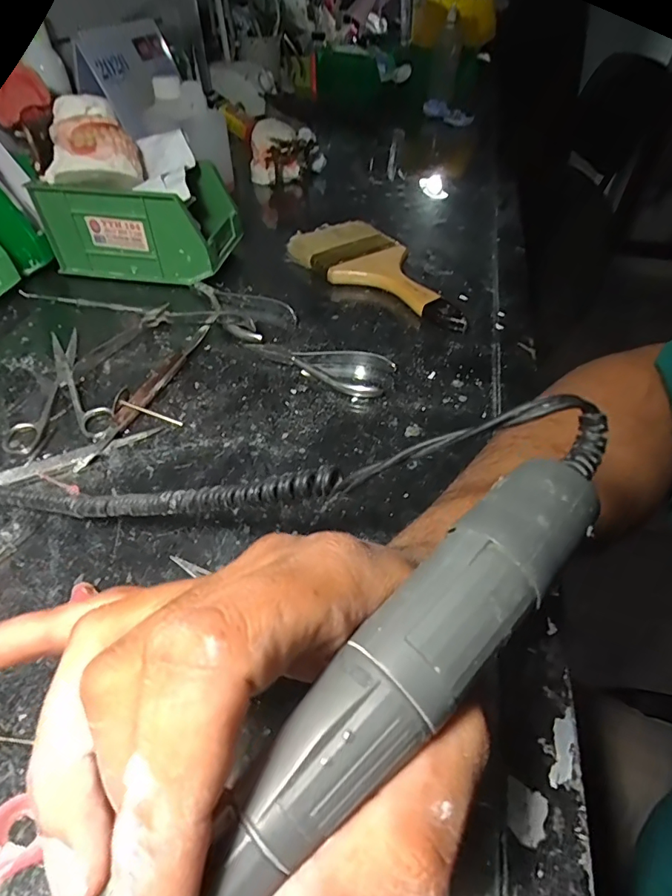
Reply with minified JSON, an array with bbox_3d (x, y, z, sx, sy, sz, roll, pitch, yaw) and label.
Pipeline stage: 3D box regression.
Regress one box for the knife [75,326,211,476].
[{"bbox_3d":[-0.137,-0.047,0.360,0.014,0.013,0.172,11,47,10],"label":"knife"}]

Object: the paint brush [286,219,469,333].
[{"bbox_3d":[0.052,-0.182,0.488,0.095,0.026,0.225,-33,55,-29],"label":"paint brush"}]

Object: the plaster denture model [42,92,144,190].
[{"bbox_3d":[-0.221,-0.277,0.428,0.077,0.051,0.062,2,46,1],"label":"plaster denture model"}]

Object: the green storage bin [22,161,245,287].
[{"bbox_3d":[-0.196,-0.233,0.491,0.168,0.086,0.094,8,46,7],"label":"green storage bin"}]

